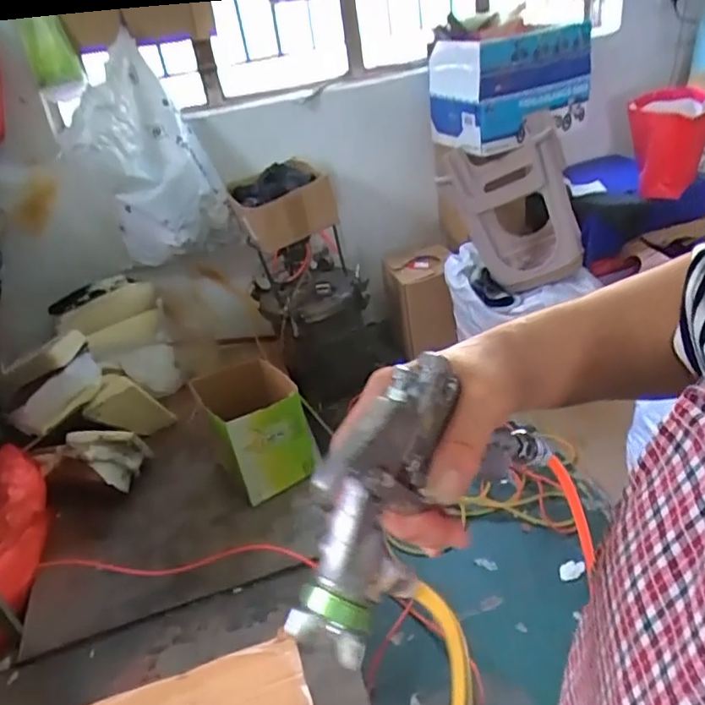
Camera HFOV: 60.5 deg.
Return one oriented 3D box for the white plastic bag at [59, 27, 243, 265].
[{"bbox_3d":[-0.543,-0.526,1.666,0.394,0.567,0.180,-23,35,-22],"label":"white plastic bag"}]

